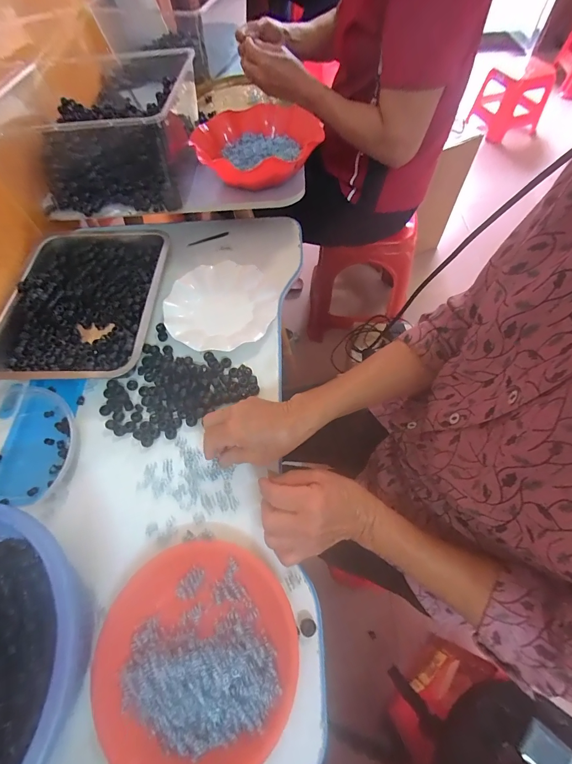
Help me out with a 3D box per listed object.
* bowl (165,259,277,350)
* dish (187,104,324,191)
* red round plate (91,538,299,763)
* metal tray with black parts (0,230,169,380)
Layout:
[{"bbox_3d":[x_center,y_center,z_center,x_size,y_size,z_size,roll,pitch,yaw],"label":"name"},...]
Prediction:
[{"bbox_3d":[-0.106,-0.127,0.559,0.185,0.038,0.177,-20,61,-8],"label":"bowl"},{"bbox_3d":[-0.052,-0.419,0.601,0.215,0.053,0.214,-1,61,3],"label":"dish"},{"bbox_3d":[-0.091,0.265,0.333,0.195,0.027,0.191,-1,56,1],"label":"red round plate"},{"bbox_3d":[-0.330,-0.134,0.549,0.246,0.048,0.313,0,61,4],"label":"metal tray with black parts"}]

